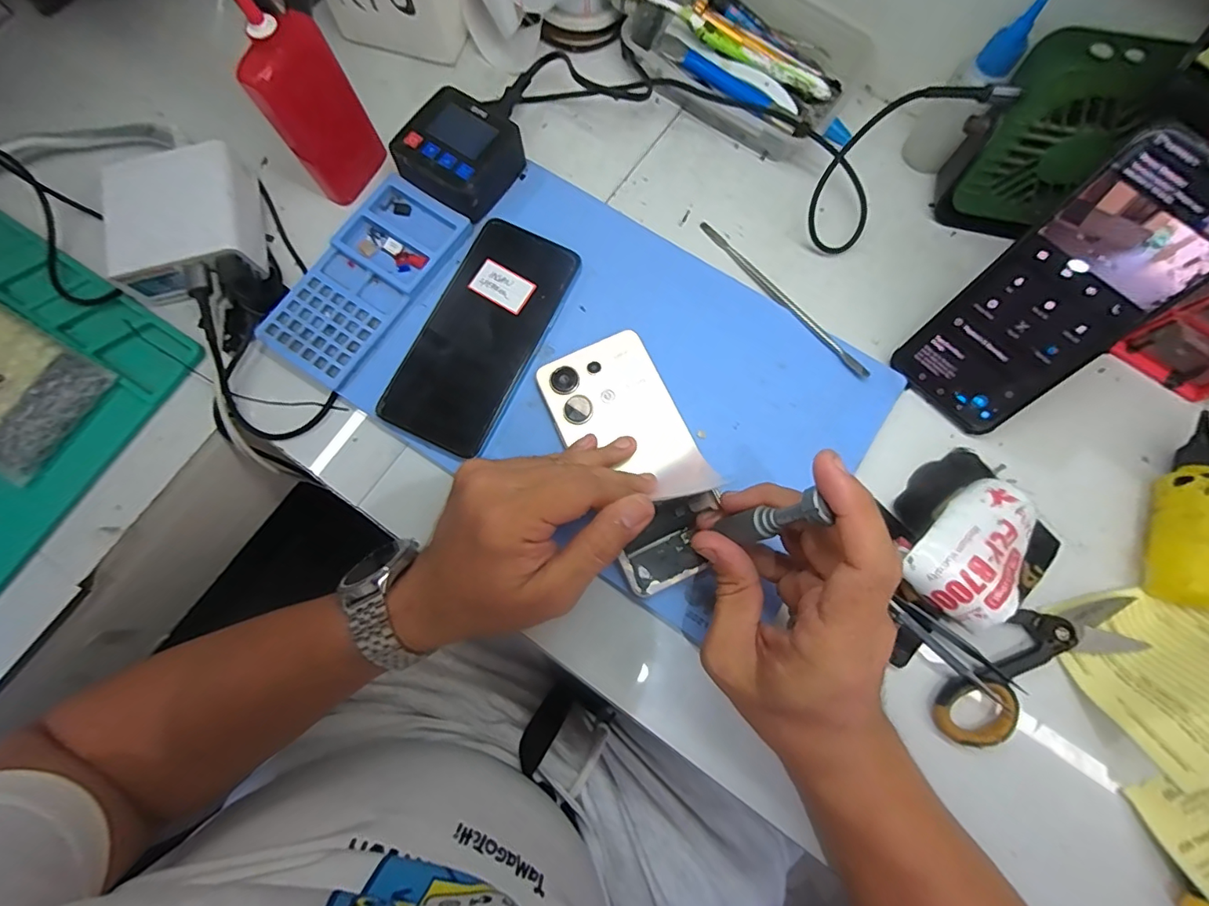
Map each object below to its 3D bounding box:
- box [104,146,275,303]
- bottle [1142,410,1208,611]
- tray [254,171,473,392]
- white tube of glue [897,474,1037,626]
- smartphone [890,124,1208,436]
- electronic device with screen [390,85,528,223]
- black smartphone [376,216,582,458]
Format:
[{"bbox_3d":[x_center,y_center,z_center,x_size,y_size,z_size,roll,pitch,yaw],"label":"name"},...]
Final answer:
[{"bbox_3d":[-0.293,-0.157,0.355,0.093,0.039,0.093,-15,78,-2],"label":"box"},{"bbox_3d":[0.361,0.034,0.315,0.028,0.034,0.121,19,78,5],"label":"bottle"},{"bbox_3d":[-0.165,-0.120,0.357,0.073,0.019,0.149,34,80,8],"label":"tray"},{"bbox_3d":[0.218,0.060,0.306,0.083,0.042,0.060,-40,80,-7],"label":"white tube of glue"},{"bbox_3d":[0.258,-0.087,0.293,0.077,0.164,0.005,45,40,10],"label":"smartphone"},{"bbox_3d":[-0.104,-0.210,0.369,0.070,0.041,0.078,33,80,8],"label":"electronic device with screen"},{"bbox_3d":[-0.081,-0.081,0.341,0.071,0.008,0.159,25,79,6],"label":"black smartphone"}]

